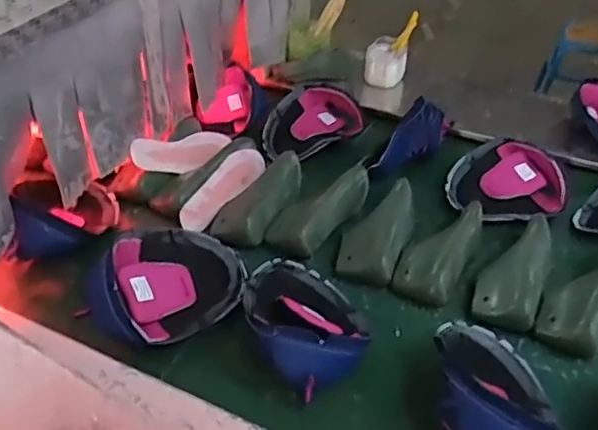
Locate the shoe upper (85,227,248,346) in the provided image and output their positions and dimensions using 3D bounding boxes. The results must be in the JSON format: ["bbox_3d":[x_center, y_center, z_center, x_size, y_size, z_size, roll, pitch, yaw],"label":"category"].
[{"bbox_3d":[-0.176,0.091,0.856,0.217,0.099,0.160,-23,48,-26],"label":"shoe upper"}]

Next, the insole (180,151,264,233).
[{"bbox_3d":[-0.128,-0.050,1.066,0.015,0.063,0.214,-12,25,41],"label":"insole"}]

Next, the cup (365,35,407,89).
[{"bbox_3d":[0.196,-0.348,1.415,0.090,0.079,0.083,2,42,-1],"label":"cup"}]

